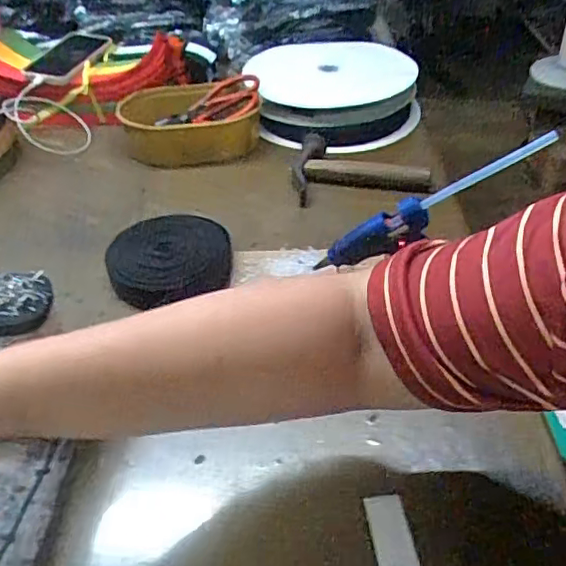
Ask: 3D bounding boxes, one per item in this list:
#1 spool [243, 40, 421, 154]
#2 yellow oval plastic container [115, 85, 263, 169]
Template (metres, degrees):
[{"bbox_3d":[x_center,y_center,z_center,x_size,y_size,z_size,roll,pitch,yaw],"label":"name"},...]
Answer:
[{"bbox_3d":[0.083,-0.293,0.917,0.257,0.081,0.283,-8,41,-4],"label":"spool"},{"bbox_3d":[-0.126,-0.226,0.819,0.187,0.079,0.149,-7,41,-3],"label":"yellow oval plastic container"}]

